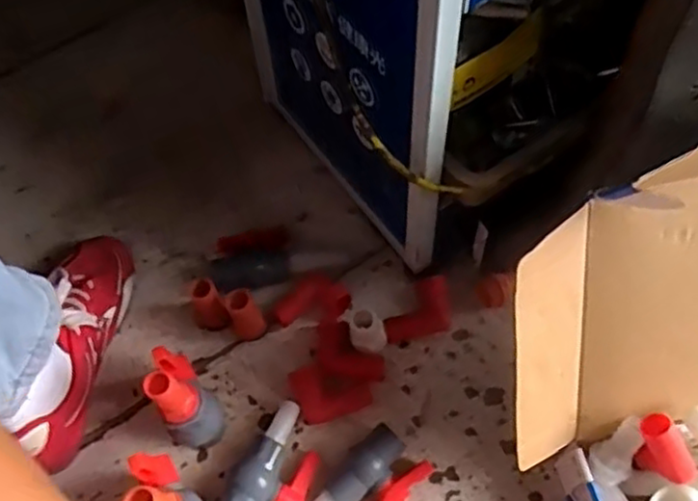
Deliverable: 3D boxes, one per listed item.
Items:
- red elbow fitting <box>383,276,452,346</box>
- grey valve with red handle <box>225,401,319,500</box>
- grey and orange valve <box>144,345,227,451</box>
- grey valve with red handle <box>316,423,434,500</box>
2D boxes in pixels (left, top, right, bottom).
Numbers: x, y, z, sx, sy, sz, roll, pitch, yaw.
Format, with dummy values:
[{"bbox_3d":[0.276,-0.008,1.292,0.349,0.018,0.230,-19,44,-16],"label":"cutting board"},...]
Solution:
[{"bbox_3d":[0.068,0.060,0.714,0.069,0.032,0.051,-12,62,-4],"label":"red elbow fitting"},{"bbox_3d":[-0.065,0.200,0.641,0.066,0.047,0.121,20,65,13],"label":"grey valve with red handle"},{"bbox_3d":[-0.151,0.136,0.638,0.044,0.128,0.070,-29,65,-12],"label":"grey and orange valve"},{"bbox_3d":[0.006,0.225,0.627,0.135,0.031,0.059,-42,68,-17],"label":"grey valve with red handle"}]

